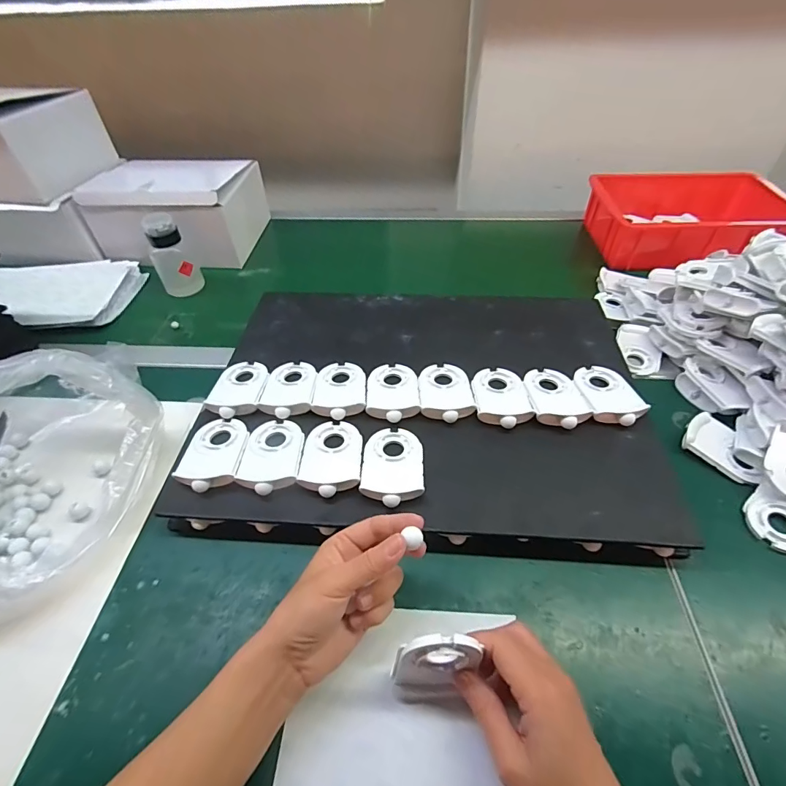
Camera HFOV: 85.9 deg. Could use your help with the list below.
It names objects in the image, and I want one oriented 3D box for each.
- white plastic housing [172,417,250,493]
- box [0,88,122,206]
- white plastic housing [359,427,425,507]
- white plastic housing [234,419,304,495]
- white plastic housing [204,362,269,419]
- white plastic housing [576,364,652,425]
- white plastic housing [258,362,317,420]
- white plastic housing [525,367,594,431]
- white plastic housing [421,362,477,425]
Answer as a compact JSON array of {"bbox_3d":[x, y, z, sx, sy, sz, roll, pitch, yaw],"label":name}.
[{"bbox_3d":[-0.180,0.059,0.429,0.060,0.014,0.088,-1,47,2],"label":"white plastic housing"},{"bbox_3d":[-0.650,-0.410,0.692,0.247,0.127,0.195,7,47,9],"label":"box"},{"bbox_3d":[0.000,0.068,0.411,0.058,0.009,0.088,2,47,4],"label":"white plastic housing"},{"bbox_3d":[-0.120,0.061,0.423,0.058,0.009,0.086,0,47,2],"label":"white plastic housing"},{"bbox_3d":[-0.178,-0.008,0.487,0.057,0.012,0.086,-2,47,0],"label":"white plastic housing"},{"bbox_3d":[0.239,-0.001,0.471,0.057,0.015,0.088,-5,47,-3],"label":"white plastic housing"},{"bbox_3d":[-0.120,-0.008,0.492,0.057,0.011,0.089,-2,47,0],"label":"white plastic housing"},{"bbox_3d":[0.180,0.003,0.470,0.058,0.013,0.088,-4,47,-1],"label":"white plastic housing"},{"bbox_3d":[0.060,-0.004,0.480,0.057,0.009,0.089,-1,47,1],"label":"white plastic housing"}]

